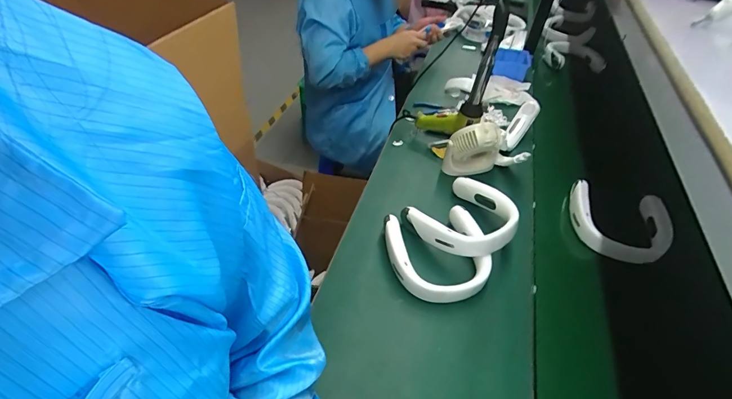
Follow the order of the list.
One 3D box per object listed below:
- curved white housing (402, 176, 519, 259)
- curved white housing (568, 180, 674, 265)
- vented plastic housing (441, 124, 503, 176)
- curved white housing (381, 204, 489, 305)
[{"bbox_3d":[0.211,0.038,0.834,0.194,0.060,0.194,-27,43,-28],"label":"curved white housing"},{"bbox_3d":[0.574,0.058,0.887,0.206,0.073,0.174,15,46,11],"label":"curved white housing"},{"bbox_3d":[0.267,-0.128,0.963,0.124,0.149,0.085,18,47,13],"label":"vented plastic housing"},{"bbox_3d":[0.143,0.103,0.788,0.194,0.058,0.198,2,45,-2],"label":"curved white housing"}]

